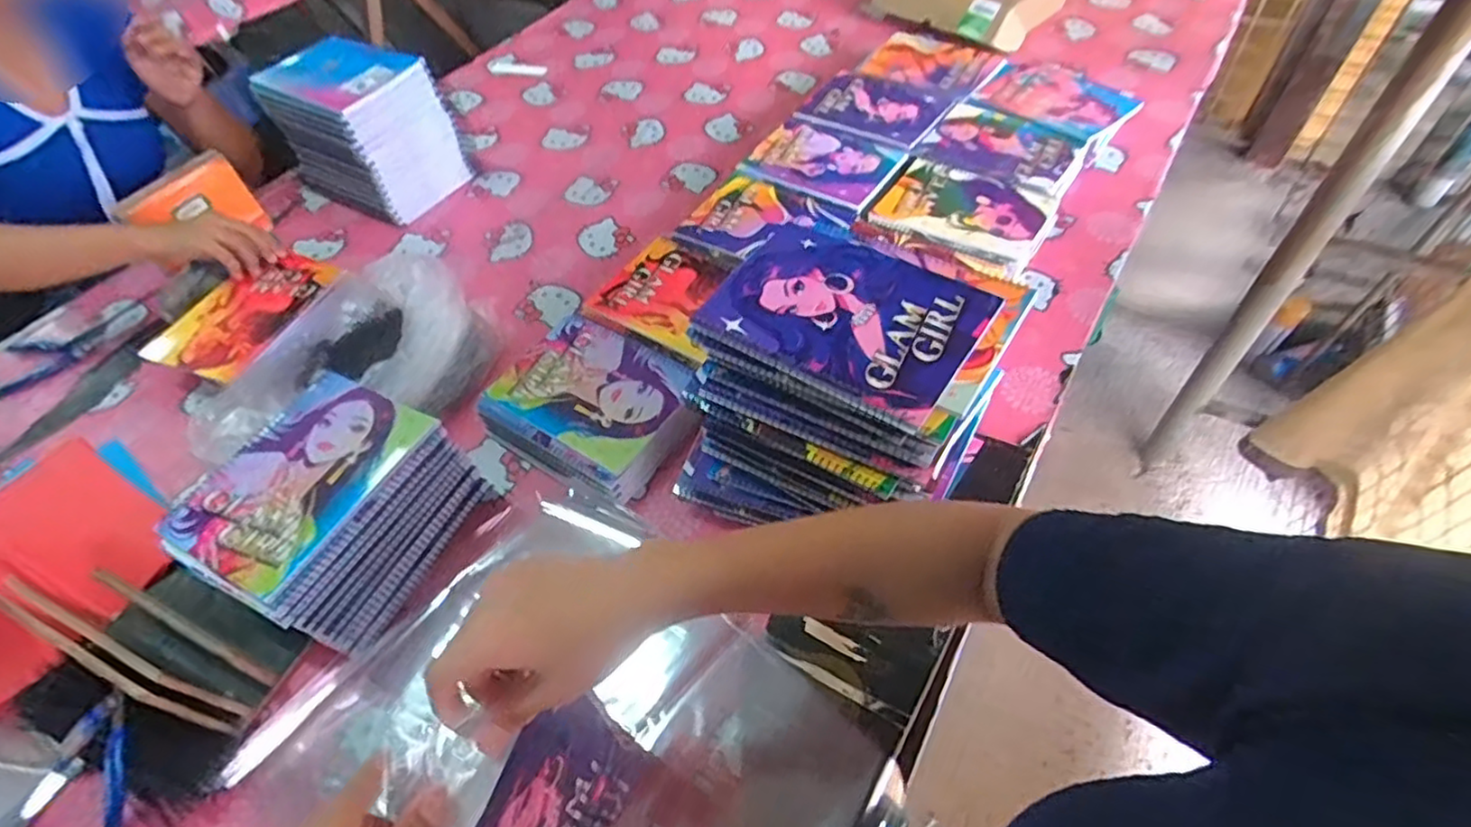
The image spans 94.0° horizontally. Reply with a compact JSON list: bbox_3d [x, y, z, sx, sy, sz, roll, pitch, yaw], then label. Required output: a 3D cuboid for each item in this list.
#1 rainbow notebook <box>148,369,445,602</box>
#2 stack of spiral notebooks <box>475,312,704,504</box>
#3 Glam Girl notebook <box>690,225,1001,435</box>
[{"bbox_3d":[-0.386,0.053,0.610,0.153,0.008,0.195,21,57,19],"label":"rainbow notebook"},{"bbox_3d":[-0.151,-0.010,0.745,0.208,0.040,0.166,27,59,23],"label":"stack of spiral notebooks"},{"bbox_3d":[0.086,-0.082,0.532,0.193,0.010,0.149,28,59,23],"label":"Glam Girl notebook"}]

